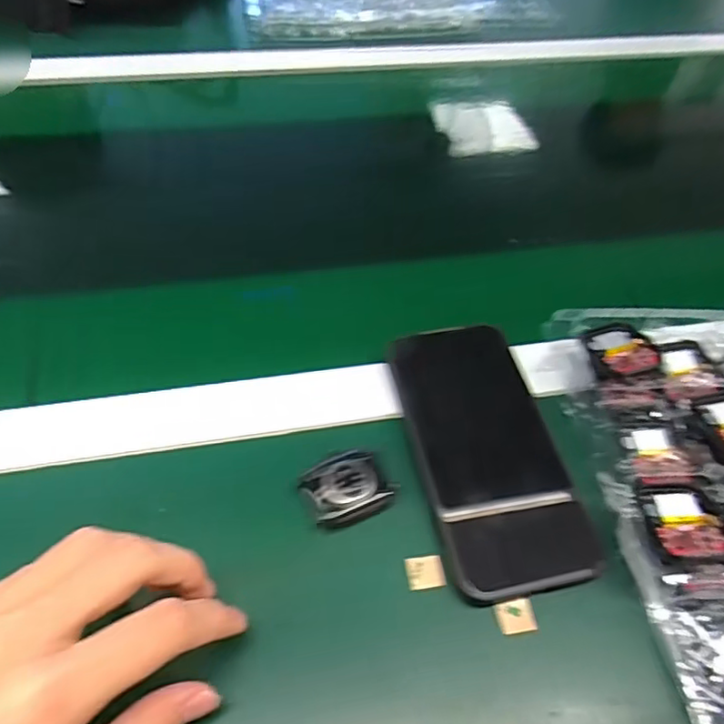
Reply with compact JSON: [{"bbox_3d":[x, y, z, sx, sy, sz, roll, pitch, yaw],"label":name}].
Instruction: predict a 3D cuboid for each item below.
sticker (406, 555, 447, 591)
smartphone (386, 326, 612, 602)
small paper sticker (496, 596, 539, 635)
[{"bbox_3d":[0.032,0.104,0.296,0.019,0.004,0.016,-5,51,-8],"label":"sticker"},{"bbox_3d":[0.069,0.046,0.327,0.076,0.013,0.152,-8,52,-10],"label":"smartphone"},{"bbox_3d":[0.074,0.121,0.285,0.018,0.004,0.015,-4,51,-7],"label":"small paper sticker"}]

